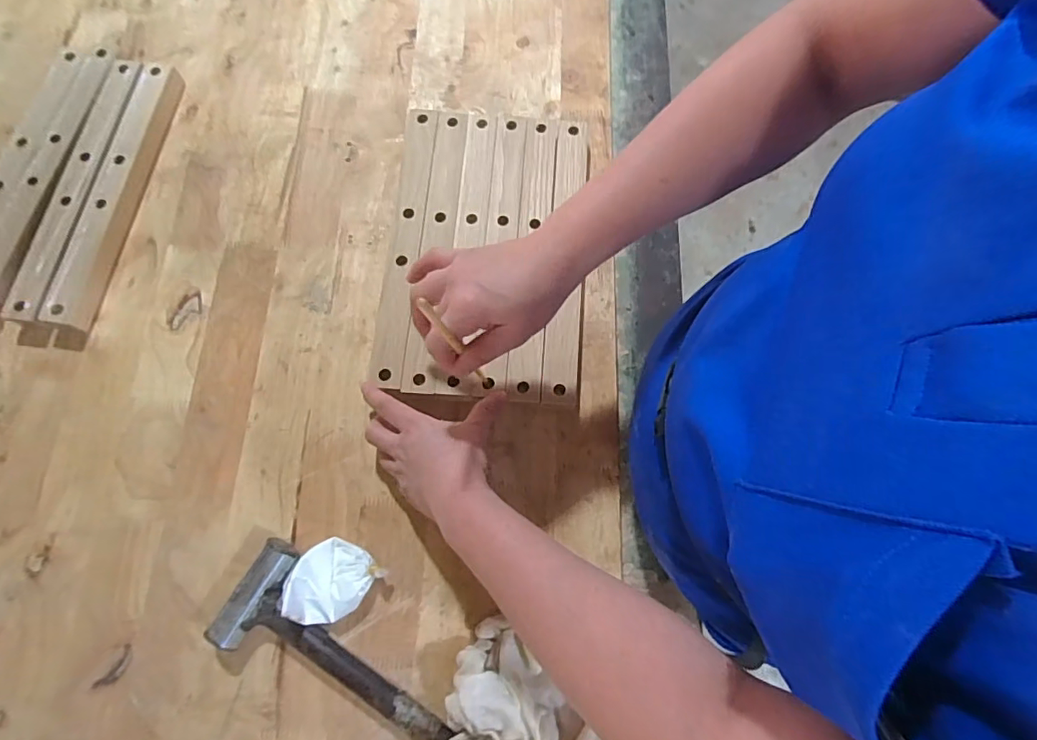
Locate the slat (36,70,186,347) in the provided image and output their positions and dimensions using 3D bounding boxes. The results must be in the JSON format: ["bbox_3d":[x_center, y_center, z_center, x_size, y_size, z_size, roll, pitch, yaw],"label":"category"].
[{"bbox_3d":[-0.420,-0.182,0.549,0.045,0.029,0.323,7,75,1],"label":"slat"}]

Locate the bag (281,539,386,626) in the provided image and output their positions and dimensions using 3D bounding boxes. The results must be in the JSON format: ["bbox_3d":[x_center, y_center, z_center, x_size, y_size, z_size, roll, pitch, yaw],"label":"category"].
[{"bbox_3d":[-0.157,0.174,0.435,0.068,0.046,0.059,-39,79,-11],"label":"bag"}]

